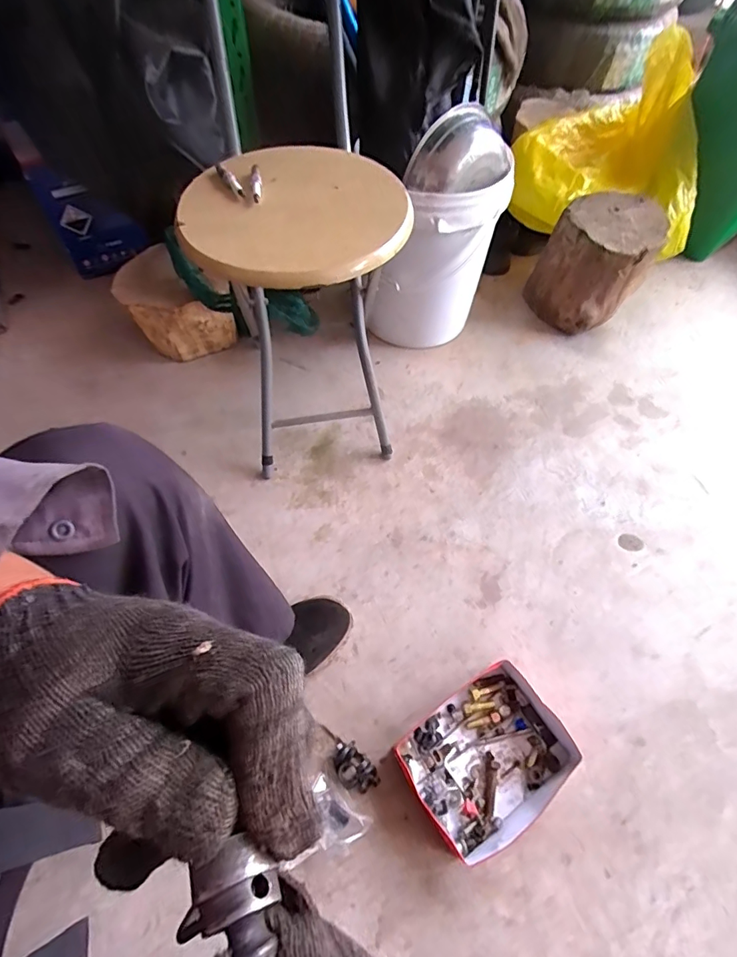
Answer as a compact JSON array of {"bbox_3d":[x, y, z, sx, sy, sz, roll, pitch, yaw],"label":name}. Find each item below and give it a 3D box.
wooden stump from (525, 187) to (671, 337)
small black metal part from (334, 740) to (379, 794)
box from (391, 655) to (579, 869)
[{"bbox_3d":[0.513,-0.487,1.047,0.214,0.225,0.226,35,64,17],"label":"wooden stump"},{"bbox_3d":[-0.020,0.396,0.625,0.044,0.023,0.068,-39,68,-22],"label":"small black metal part"},{"bbox_3d":[0.159,0.377,0.623,0.206,0.053,0.161,-31,65,-19],"label":"box"}]

